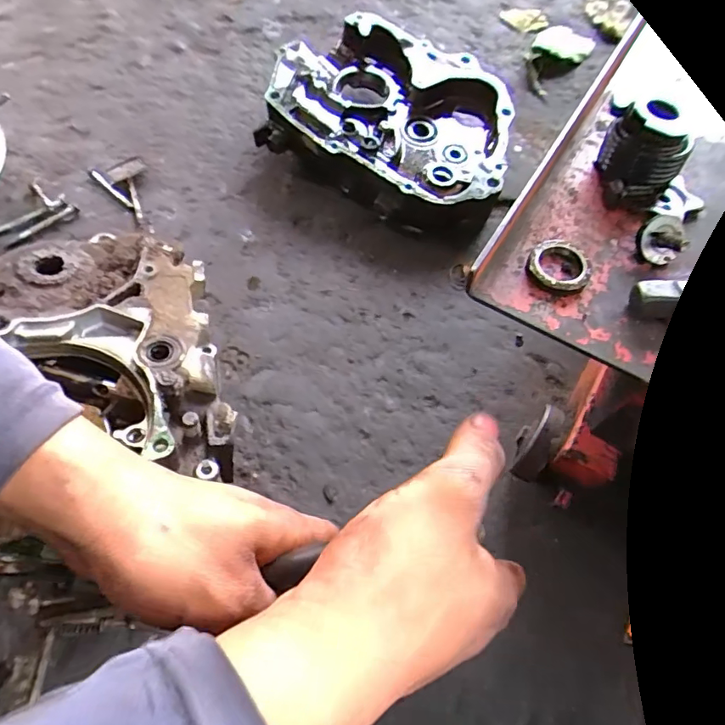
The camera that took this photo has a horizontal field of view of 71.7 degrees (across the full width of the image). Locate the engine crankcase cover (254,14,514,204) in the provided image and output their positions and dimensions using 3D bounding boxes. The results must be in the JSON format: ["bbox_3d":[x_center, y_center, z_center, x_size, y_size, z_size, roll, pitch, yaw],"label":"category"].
[{"bbox_3d":[0.031,-0.231,0.483,0.240,0.066,0.175,30,64,14],"label":"engine crankcase cover"}]

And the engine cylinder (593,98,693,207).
[{"bbox_3d":[0.128,-0.097,0.233,0.040,0.035,0.033,31,64,15],"label":"engine cylinder"}]

